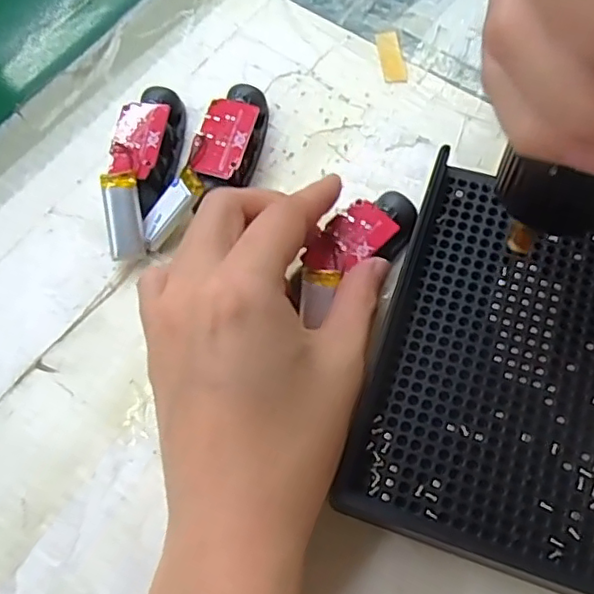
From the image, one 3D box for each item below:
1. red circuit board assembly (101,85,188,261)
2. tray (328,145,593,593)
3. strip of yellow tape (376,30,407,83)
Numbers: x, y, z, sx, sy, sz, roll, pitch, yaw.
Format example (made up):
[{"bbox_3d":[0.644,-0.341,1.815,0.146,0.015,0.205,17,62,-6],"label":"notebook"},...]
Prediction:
[{"bbox_3d":[-0.065,-0.055,0.248,0.022,0.022,0.080,7,67,6],"label":"red circuit board assembly"},{"bbox_3d":[0.078,0.020,0.208,0.094,0.027,0.140,17,69,10],"label":"tray"},{"bbox_3d":[0.044,-0.114,0.280,0.011,0.004,0.032,-4,67,-2],"label":"strip of yellow tape"}]

